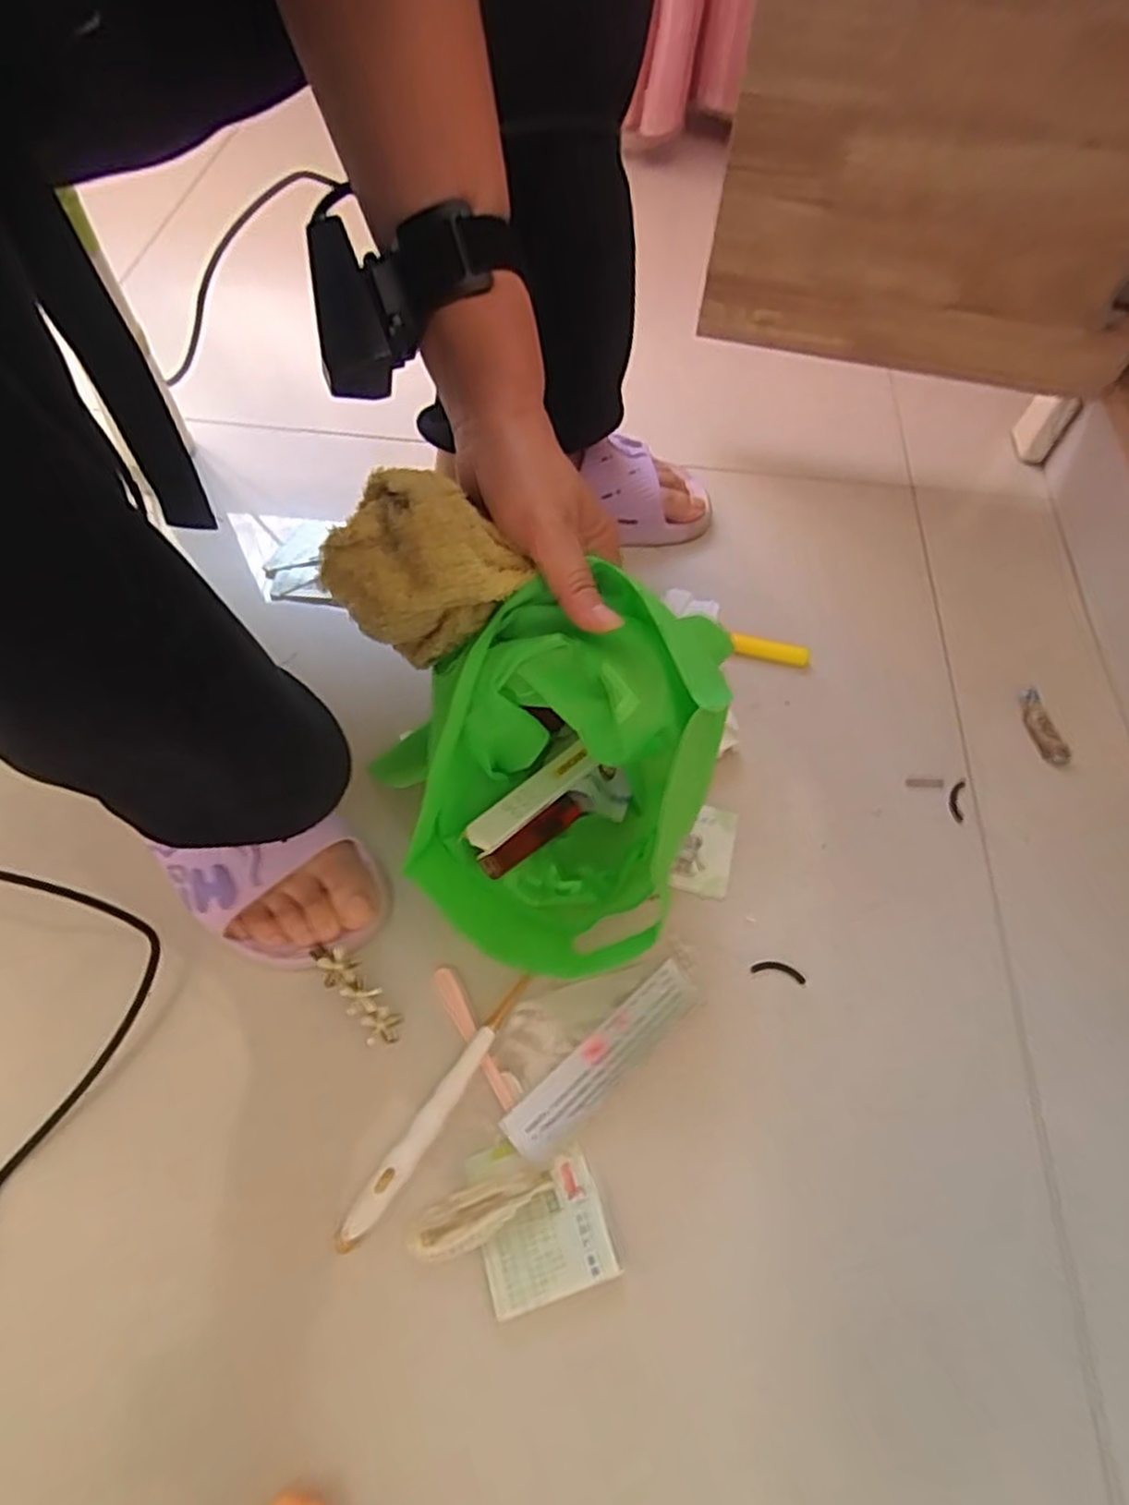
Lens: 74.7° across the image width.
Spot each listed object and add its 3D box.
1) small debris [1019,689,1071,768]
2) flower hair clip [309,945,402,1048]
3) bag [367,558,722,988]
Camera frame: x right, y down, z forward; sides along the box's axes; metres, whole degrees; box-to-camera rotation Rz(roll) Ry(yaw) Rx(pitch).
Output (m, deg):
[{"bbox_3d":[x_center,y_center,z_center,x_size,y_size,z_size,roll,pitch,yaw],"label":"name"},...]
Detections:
[{"bbox_3d":[0.331,-0.018,0.514,0.011,0.014,0.059,-6,59,-7],"label":"small debris"},{"bbox_3d":[-0.113,0.132,0.405,0.020,0.010,0.065,-39,93,-24],"label":"flower hair clip"},{"bbox_3d":[-0.003,0.026,0.378,0.123,0.170,0.138,20,59,8],"label":"bag"}]

